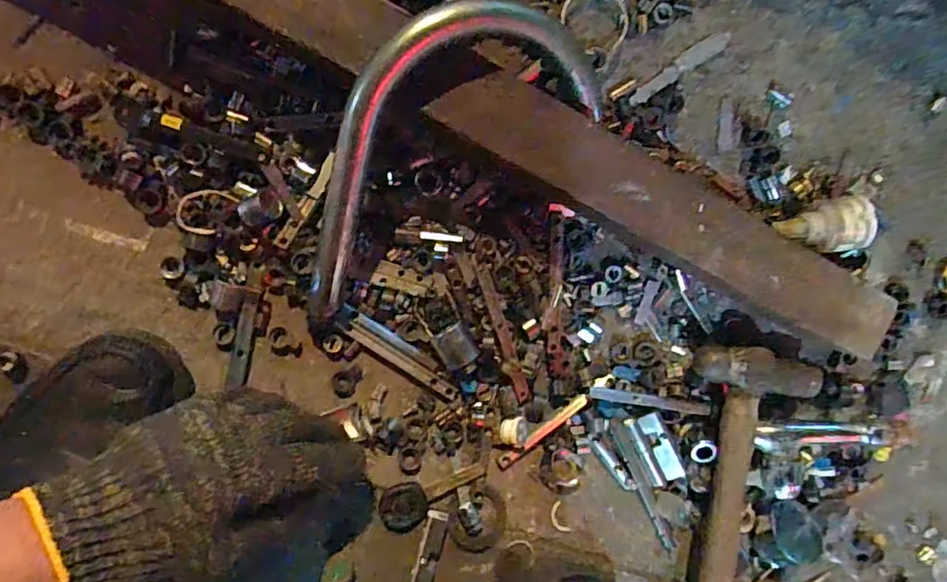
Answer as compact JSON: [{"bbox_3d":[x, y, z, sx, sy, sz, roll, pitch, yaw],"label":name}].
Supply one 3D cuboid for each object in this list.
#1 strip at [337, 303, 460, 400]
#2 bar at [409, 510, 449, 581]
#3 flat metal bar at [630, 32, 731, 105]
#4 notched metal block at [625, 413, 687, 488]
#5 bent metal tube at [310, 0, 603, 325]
[{"bbox_3d":[-0.053,0.045,0.421,0.100,0.007,0.018,33,96,-12],"label":"strip"},{"bbox_3d":[-0.034,0.194,0.418,0.017,0.007,0.078,14,99,-9],"label":"bar"},{"bbox_3d":[0.144,-0.157,0.413,0.079,0.004,0.012,-34,93,4],"label":"flat metal bar"},{"bbox_3d":[0.138,0.121,0.445,0.026,0.008,0.056,-26,98,-3],"label":"notched metal block"},{"bbox_3d":[-0.032,-0.101,0.376,0.251,0.029,0.122,-36,124,-2],"label":"bent metal tube"}]

